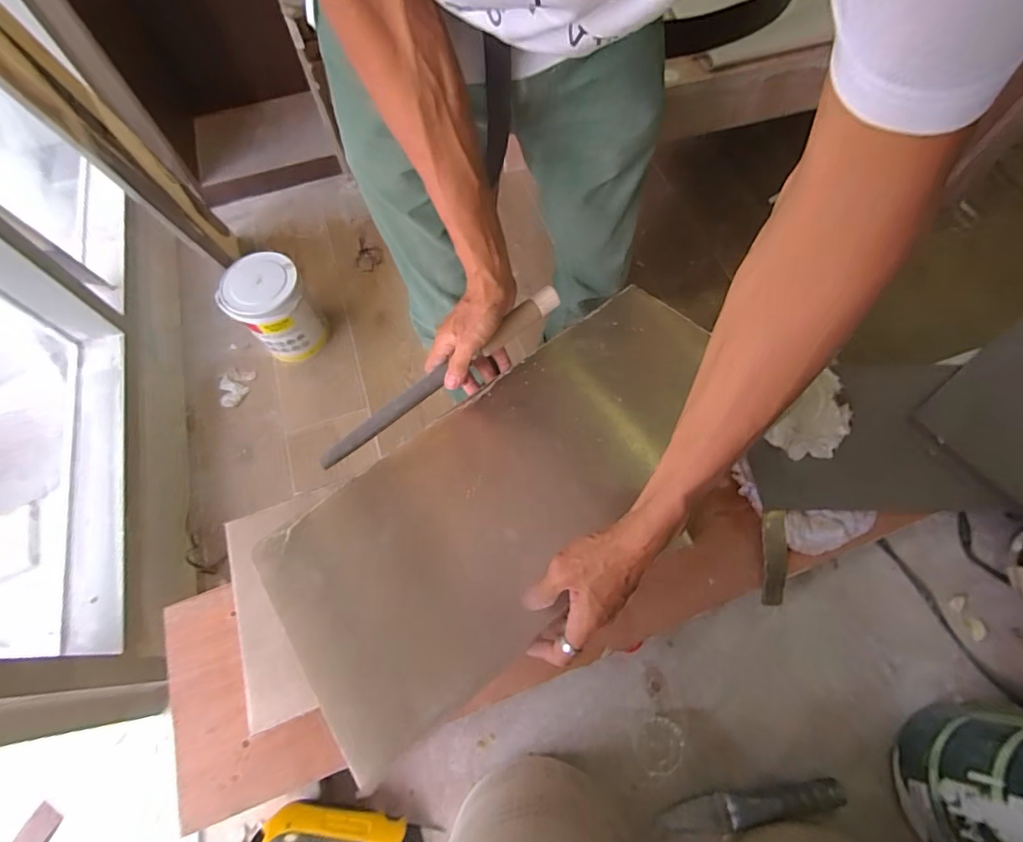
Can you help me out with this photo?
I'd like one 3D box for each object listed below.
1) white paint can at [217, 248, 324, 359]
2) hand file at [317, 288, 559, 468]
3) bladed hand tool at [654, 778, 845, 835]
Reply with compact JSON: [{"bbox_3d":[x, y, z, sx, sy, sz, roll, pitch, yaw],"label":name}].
[{"bbox_3d":[-0.561,-0.261,1.155,0.169,0.213,0.179,-1,66,1],"label":"white paint can"},{"bbox_3d":[-0.077,-0.048,0.525,0.307,0.017,0.024,-36,69,0],"label":"hand file"},{"bbox_3d":[0.268,0.434,0.536,0.198,0.019,0.035,-11,66,-3],"label":"bladed hand tool"}]

